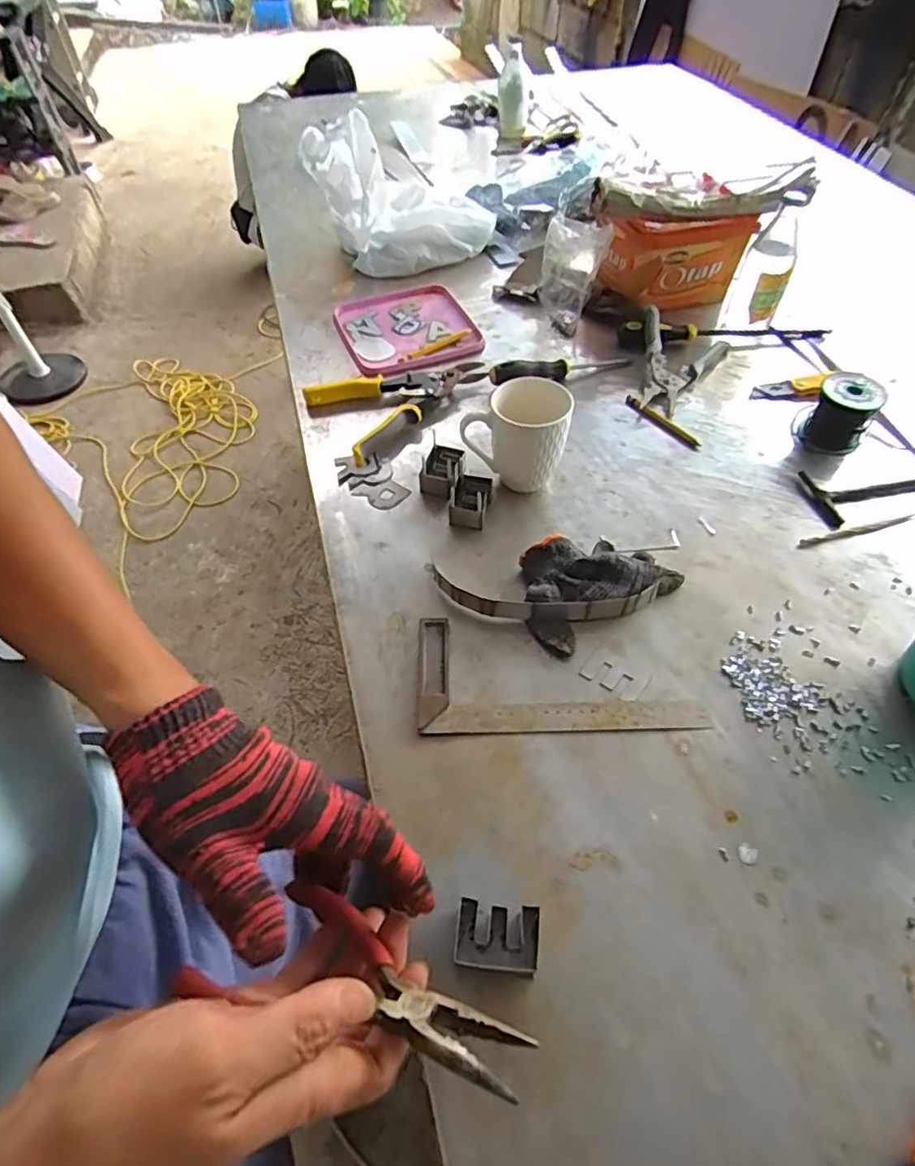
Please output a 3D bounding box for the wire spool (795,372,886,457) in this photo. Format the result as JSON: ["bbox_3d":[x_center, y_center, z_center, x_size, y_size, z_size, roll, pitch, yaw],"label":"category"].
[{"bbox_3d":[0.457,-0.204,0.714,0.064,0.072,0.064,16,55,12],"label":"wire spool"}]

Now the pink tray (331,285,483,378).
[{"bbox_3d":[-0.076,-0.378,0.888,0.184,0.015,0.235,-17,55,-12],"label":"pink tray"}]

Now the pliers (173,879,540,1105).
[{"bbox_3d":[-0.044,0.190,0.277,0.152,0.009,0.077,10,10,25],"label":"pliers"}]

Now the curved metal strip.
[{"bbox_3d":[0.084,0.013,0.580,0.217,0.024,0.045,5,53,4],"label":"curved metal strip"}]

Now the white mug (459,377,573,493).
[{"bbox_3d":[0.067,-0.161,0.663,0.110,0.110,0.081,16,54,12],"label":"white mug"}]

